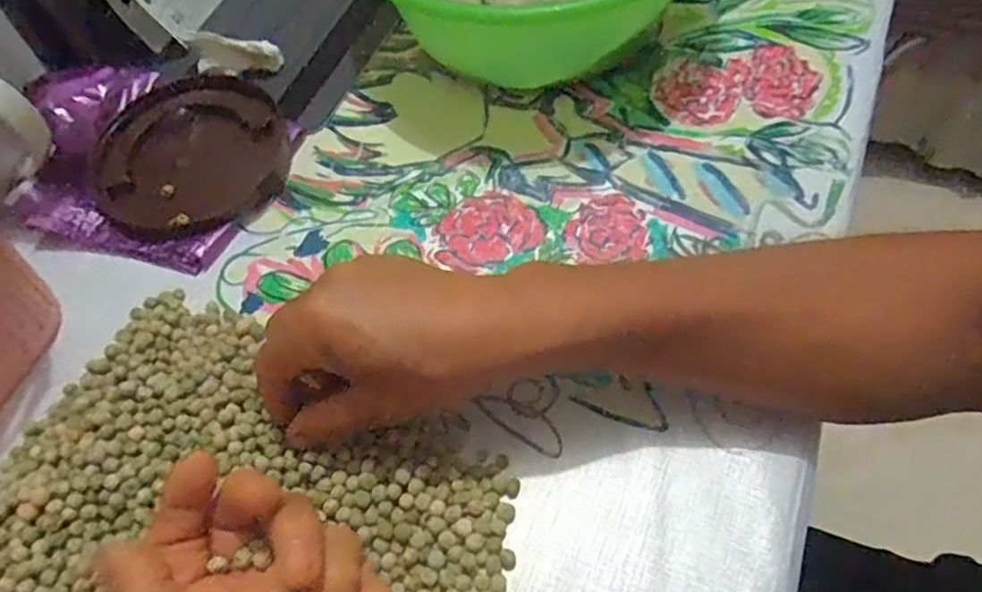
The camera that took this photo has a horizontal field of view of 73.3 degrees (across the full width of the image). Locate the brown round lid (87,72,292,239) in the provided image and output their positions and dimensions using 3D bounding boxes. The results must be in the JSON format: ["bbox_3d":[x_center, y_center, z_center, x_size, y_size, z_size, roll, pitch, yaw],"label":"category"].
[{"bbox_3d":[-0.186,-0.093,0.415,0.112,0.022,0.127,-9,57,-1],"label":"brown round lid"}]

